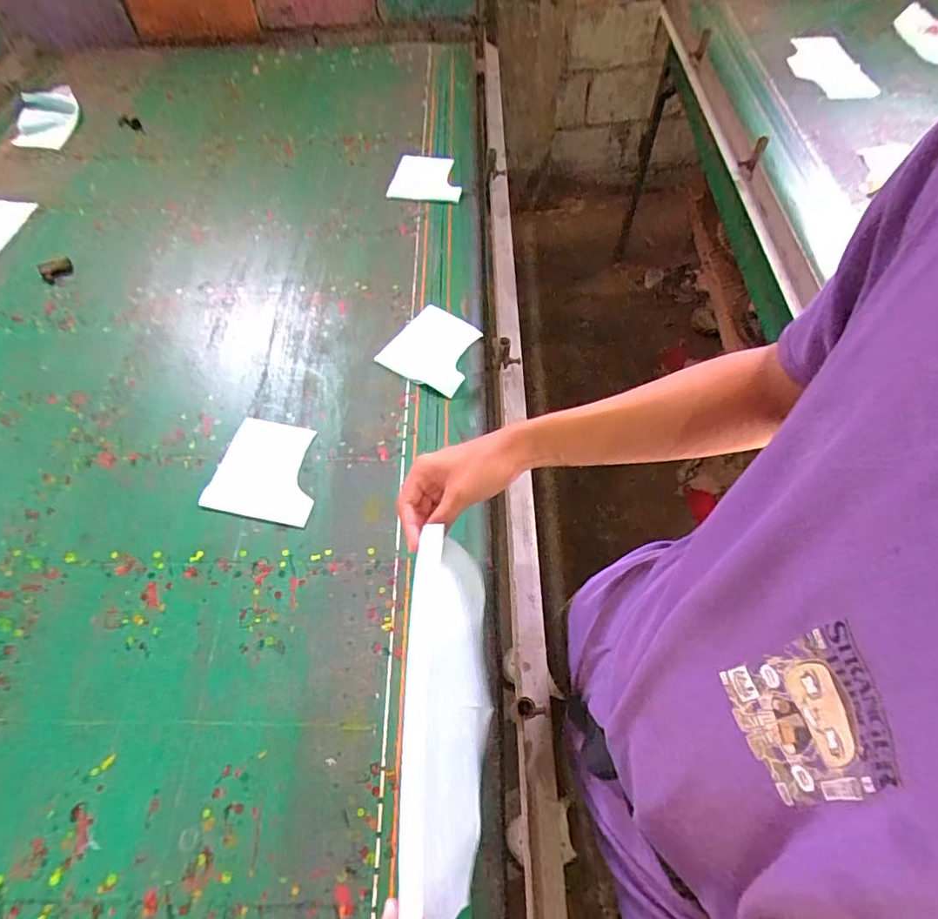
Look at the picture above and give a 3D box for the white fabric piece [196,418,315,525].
[{"bbox_3d":[-0.287,0.012,0.756,0.157,0.007,0.153,9,59,9],"label":"white fabric piece"}]

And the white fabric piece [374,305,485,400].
[{"bbox_3d":[-0.054,-0.189,0.869,0.144,0.007,0.153,24,63,17],"label":"white fabric piece"}]

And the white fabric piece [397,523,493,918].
[{"bbox_3d":[-0.020,0.209,0.457,0.066,0.078,0.295,-1,62,3],"label":"white fabric piece"}]

